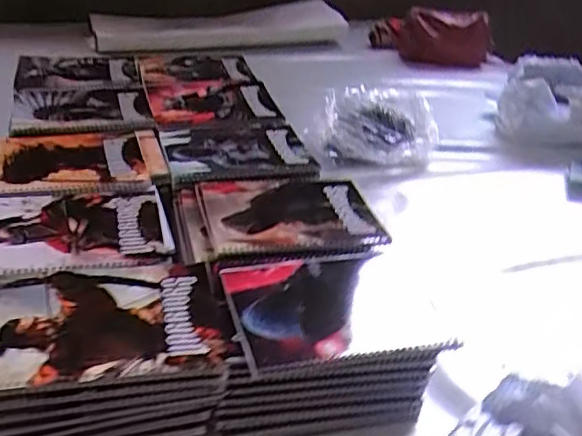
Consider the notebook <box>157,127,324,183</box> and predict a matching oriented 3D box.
[{"bbox_3d":[-0.075,-0.095,0.892,0.207,0.013,0.168,-5,33,-15],"label":"notebook"}]

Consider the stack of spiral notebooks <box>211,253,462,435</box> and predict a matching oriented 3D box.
[{"bbox_3d":[0.029,0.114,0.624,0.227,0.107,0.159,-6,33,-15],"label":"stack of spiral notebooks"}]

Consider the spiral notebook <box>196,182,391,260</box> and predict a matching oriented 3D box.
[{"bbox_3d":[-0.001,-0.008,0.760,0.206,0.013,0.166,-4,32,-13],"label":"spiral notebook"}]

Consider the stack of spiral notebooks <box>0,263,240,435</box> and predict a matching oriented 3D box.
[{"bbox_3d":[-0.176,0.125,0.581,0.225,0.096,0.178,-9,34,-20],"label":"stack of spiral notebooks"}]

